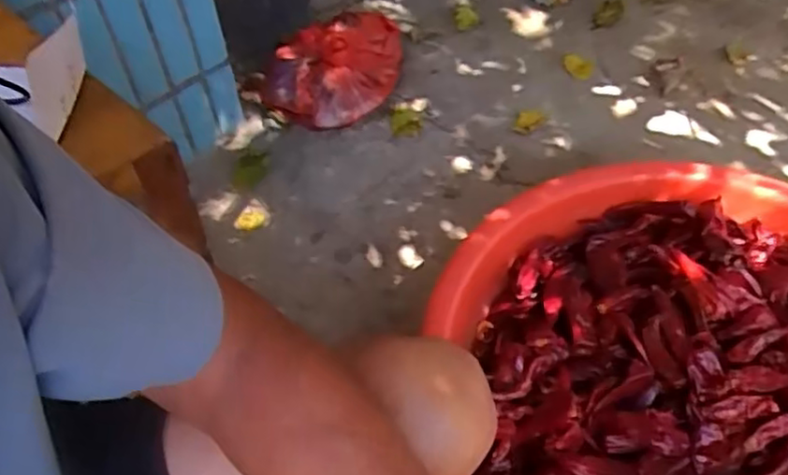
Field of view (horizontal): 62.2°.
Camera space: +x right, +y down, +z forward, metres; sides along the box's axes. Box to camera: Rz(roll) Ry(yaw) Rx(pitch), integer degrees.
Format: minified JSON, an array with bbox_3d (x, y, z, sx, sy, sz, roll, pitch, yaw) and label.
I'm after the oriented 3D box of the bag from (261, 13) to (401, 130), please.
[{"bbox_3d":[-0.109,-0.321,1.228,0.289,0.116,0.199,-18,56,-9],"label":"bag"}]

